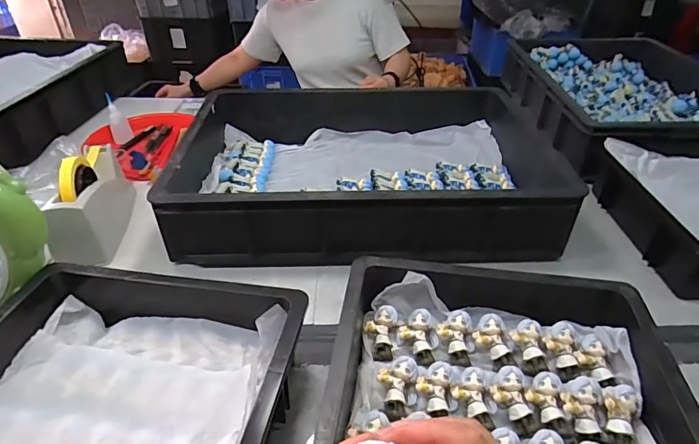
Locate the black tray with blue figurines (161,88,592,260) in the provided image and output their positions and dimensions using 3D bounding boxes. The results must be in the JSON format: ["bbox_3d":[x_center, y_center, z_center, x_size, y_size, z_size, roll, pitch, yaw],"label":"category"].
[{"bbox_3d":[0.021,-0.103,0.773,0.579,0.122,0.411,-1,36,-2],"label":"black tray with blue figurines"}]

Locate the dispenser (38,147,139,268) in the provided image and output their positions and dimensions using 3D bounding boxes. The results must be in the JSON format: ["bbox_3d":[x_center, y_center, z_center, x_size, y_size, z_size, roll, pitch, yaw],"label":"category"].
[{"bbox_3d":[-0.398,-0.042,0.683,0.072,0.119,0.205,-7,37,-10],"label":"dispenser"}]

